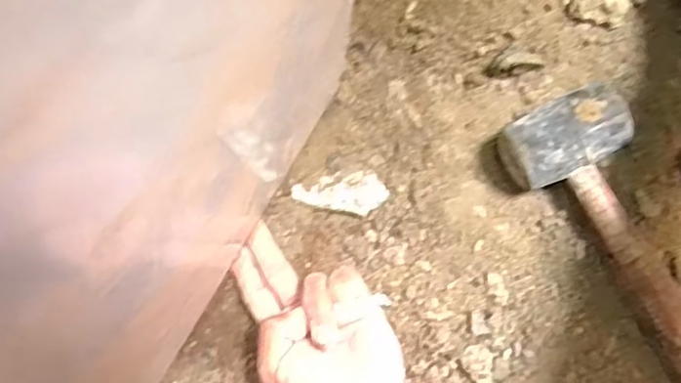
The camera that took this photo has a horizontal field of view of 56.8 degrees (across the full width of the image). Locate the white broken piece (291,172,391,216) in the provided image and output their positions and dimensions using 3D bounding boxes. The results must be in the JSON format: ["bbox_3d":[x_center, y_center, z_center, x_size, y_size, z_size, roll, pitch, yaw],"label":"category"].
[{"bbox_3d":[0.001,-0.002,0.534,0.076,0.006,0.041,10,57,7],"label":"white broken piece"}]

